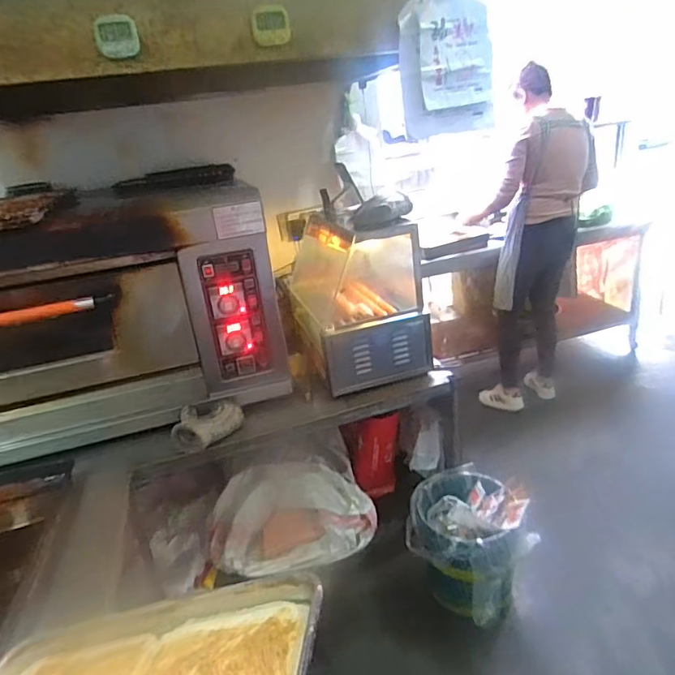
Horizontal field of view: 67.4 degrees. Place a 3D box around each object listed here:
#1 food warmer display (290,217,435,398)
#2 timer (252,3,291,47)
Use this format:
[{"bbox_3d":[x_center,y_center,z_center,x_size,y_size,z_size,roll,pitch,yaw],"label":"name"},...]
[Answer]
[{"bbox_3d":[0.074,-0.143,1.673,0.372,0.449,0.510,-11,23,-12],"label":"food warmer display"},{"bbox_3d":[-0.143,-0.677,1.097,0.077,0.074,0.023,-8,22,-4],"label":"timer"}]

